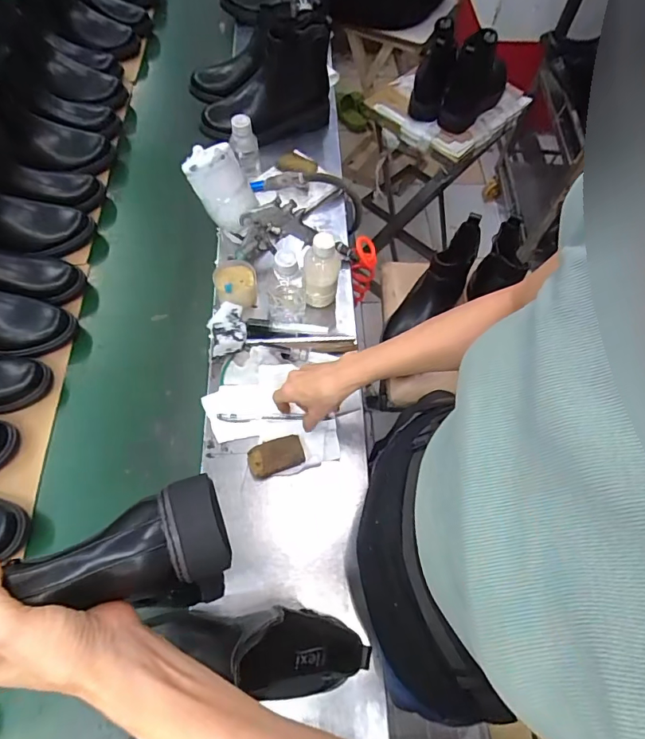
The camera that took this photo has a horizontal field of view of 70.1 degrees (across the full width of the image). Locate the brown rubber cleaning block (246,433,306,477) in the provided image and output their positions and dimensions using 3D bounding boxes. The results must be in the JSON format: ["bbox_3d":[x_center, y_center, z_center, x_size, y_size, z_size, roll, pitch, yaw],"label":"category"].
[{"bbox_3d":[-0.064,0.117,0.627,0.075,0.018,0.045,-19,66,-12],"label":"brown rubber cleaning block"}]

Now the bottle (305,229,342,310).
[{"bbox_3d":[0.000,-0.145,0.709,0.051,0.134,0.044,6,63,1],"label":"bottle"}]

